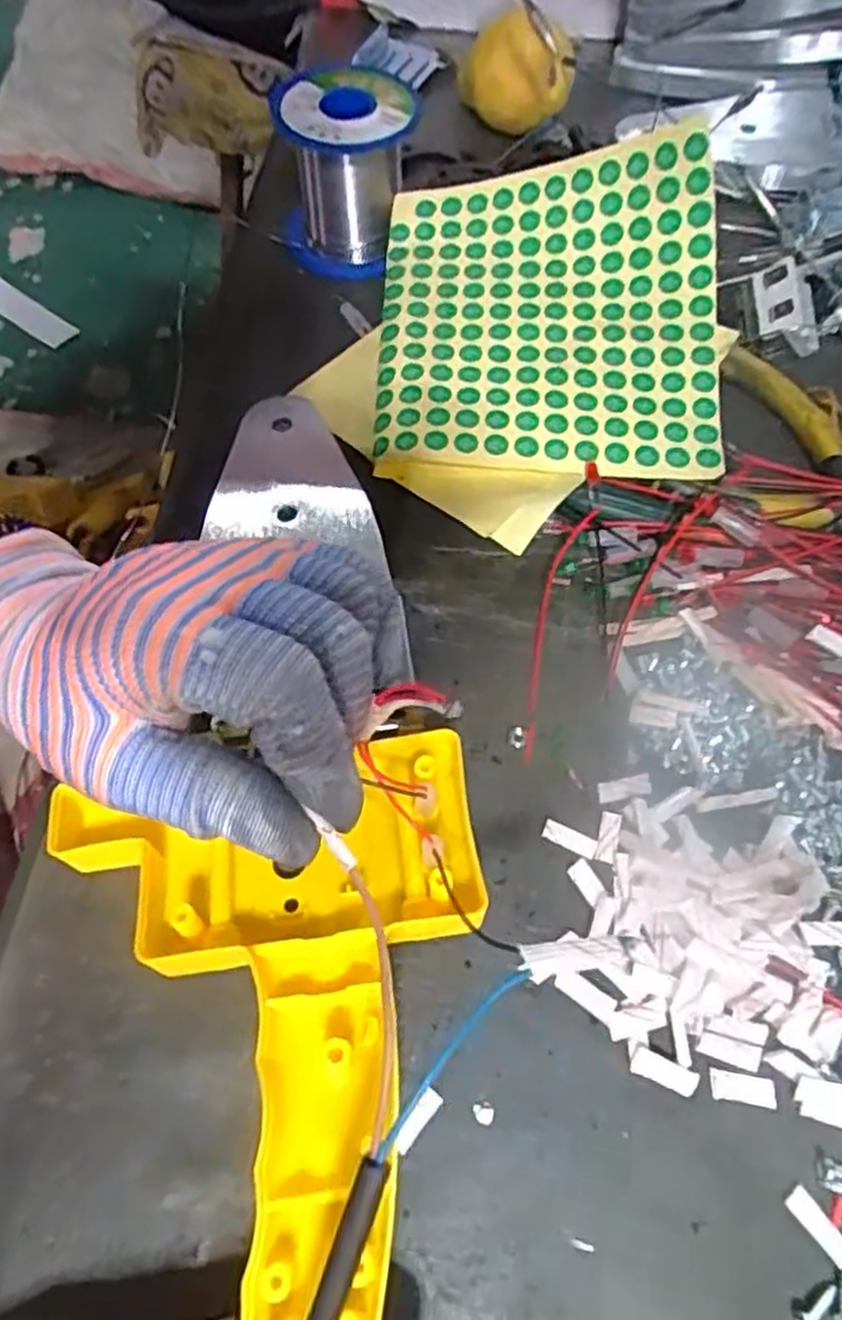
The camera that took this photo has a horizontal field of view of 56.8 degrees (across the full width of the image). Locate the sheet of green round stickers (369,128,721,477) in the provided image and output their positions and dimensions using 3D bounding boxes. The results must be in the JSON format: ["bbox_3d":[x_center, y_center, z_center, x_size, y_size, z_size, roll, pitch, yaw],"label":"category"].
[{"bbox_3d":[0.054,-0.150,0.330,0.143,0.048,0.150,5,65,1],"label":"sheet of green round stickers"}]

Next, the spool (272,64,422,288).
[{"bbox_3d":[-0.036,-0.236,0.377,0.058,0.066,0.062,0,65,-1],"label":"spool"}]

